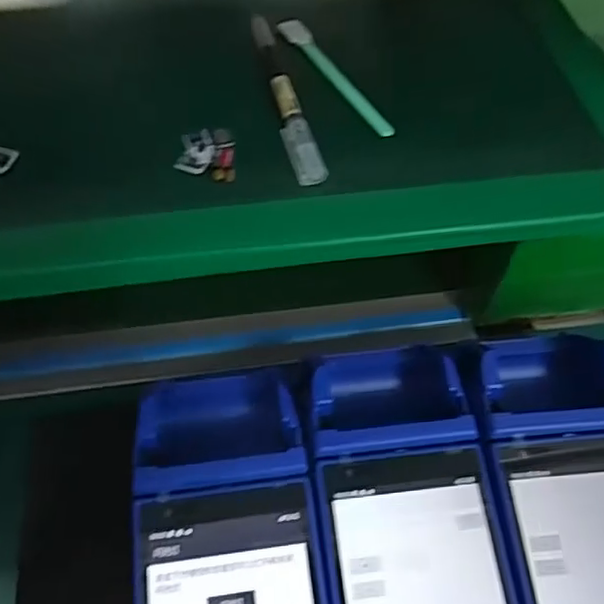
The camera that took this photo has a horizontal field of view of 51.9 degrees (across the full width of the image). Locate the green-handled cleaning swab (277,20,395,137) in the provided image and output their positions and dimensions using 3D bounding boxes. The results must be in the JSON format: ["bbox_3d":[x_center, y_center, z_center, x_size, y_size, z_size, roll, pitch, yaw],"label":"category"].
[{"bbox_3d":[0.018,-0.135,0.367,0.014,0.006,0.113,-23,60,-18],"label":"green-handled cleaning swab"}]

